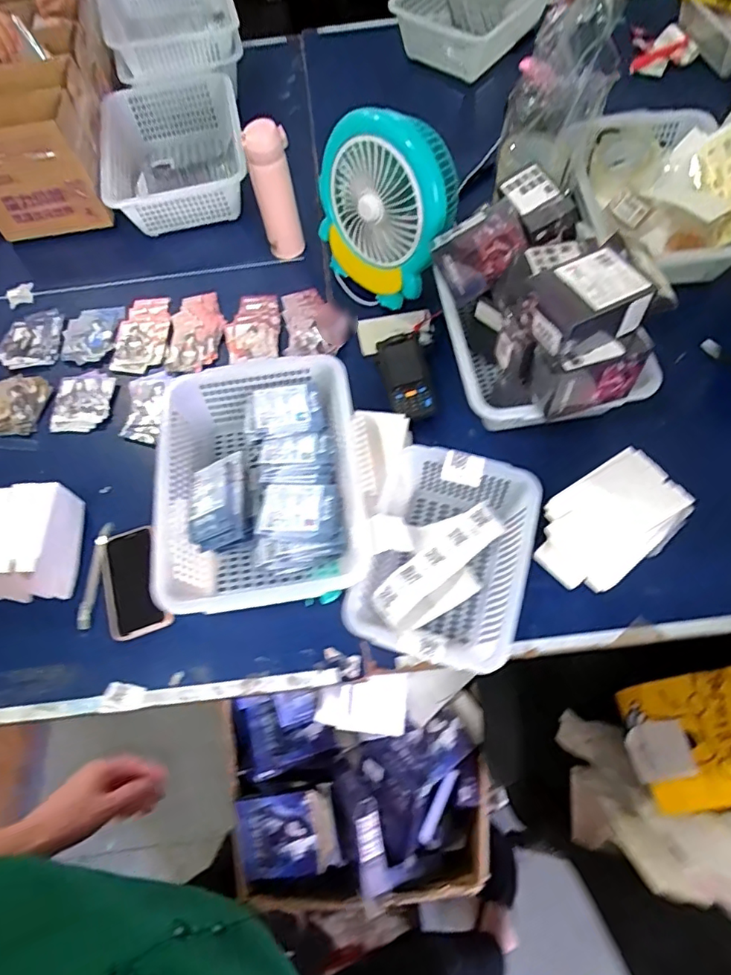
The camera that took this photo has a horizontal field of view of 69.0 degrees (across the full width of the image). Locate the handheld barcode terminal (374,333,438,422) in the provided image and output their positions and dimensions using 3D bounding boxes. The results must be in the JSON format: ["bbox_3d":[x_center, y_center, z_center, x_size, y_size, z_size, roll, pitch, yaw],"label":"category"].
[{"bbox_3d":[0.064,-0.176,0.865,0.074,0.025,0.156,-9,65,-1],"label":"handheld barcode terminal"}]

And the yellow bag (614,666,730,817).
[{"bbox_3d":[0.530,0.388,0.830,0.225,0.062,0.185,-8,65,0],"label":"yellow bag"}]

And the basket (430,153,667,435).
[{"bbox_3d":[0.241,-0.263,0.764,0.250,0.251,0.344,-15,66,-4],"label":"basket"}]

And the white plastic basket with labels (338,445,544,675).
[{"bbox_3d":[0.105,0.089,0.700,0.192,0.082,0.267,15,67,10],"label":"white plastic basket with labels"}]

